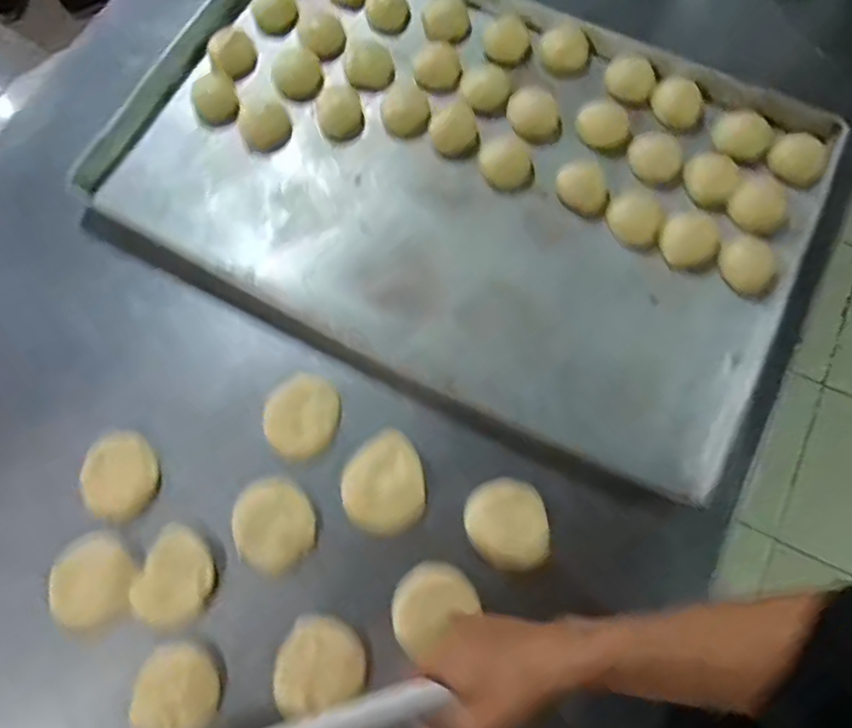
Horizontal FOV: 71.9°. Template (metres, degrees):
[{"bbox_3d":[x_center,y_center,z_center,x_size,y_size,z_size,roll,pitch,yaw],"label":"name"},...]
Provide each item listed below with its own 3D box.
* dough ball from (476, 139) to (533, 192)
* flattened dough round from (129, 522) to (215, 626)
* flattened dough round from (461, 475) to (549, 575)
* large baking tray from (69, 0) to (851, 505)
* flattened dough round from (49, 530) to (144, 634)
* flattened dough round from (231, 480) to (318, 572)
[{"bbox_3d":[0.085,-0.214,0.632,0.058,0.022,0.054,-1,73,2],"label":"dough ball"},{"bbox_3d":[-0.222,0.189,0.523,0.061,0.010,0.080,17,74,7],"label":"flattened dough round"},{"bbox_3d":[0.073,0.141,0.517,0.069,0.011,0.079,-18,73,-3],"label":"flattened dough round"},{"bbox_3d":[0.032,-0.211,0.632,0.718,0.046,0.455,27,76,10],"label":"large baking tray"},{"bbox_3d":[-0.303,0.198,0.537,0.069,0.022,0.079,2,73,3],"label":"flattened dough round"},{"bbox_3d":[-0.138,0.144,0.529,0.068,0.019,0.075,-35,75,-8],"label":"flattened dough round"}]

